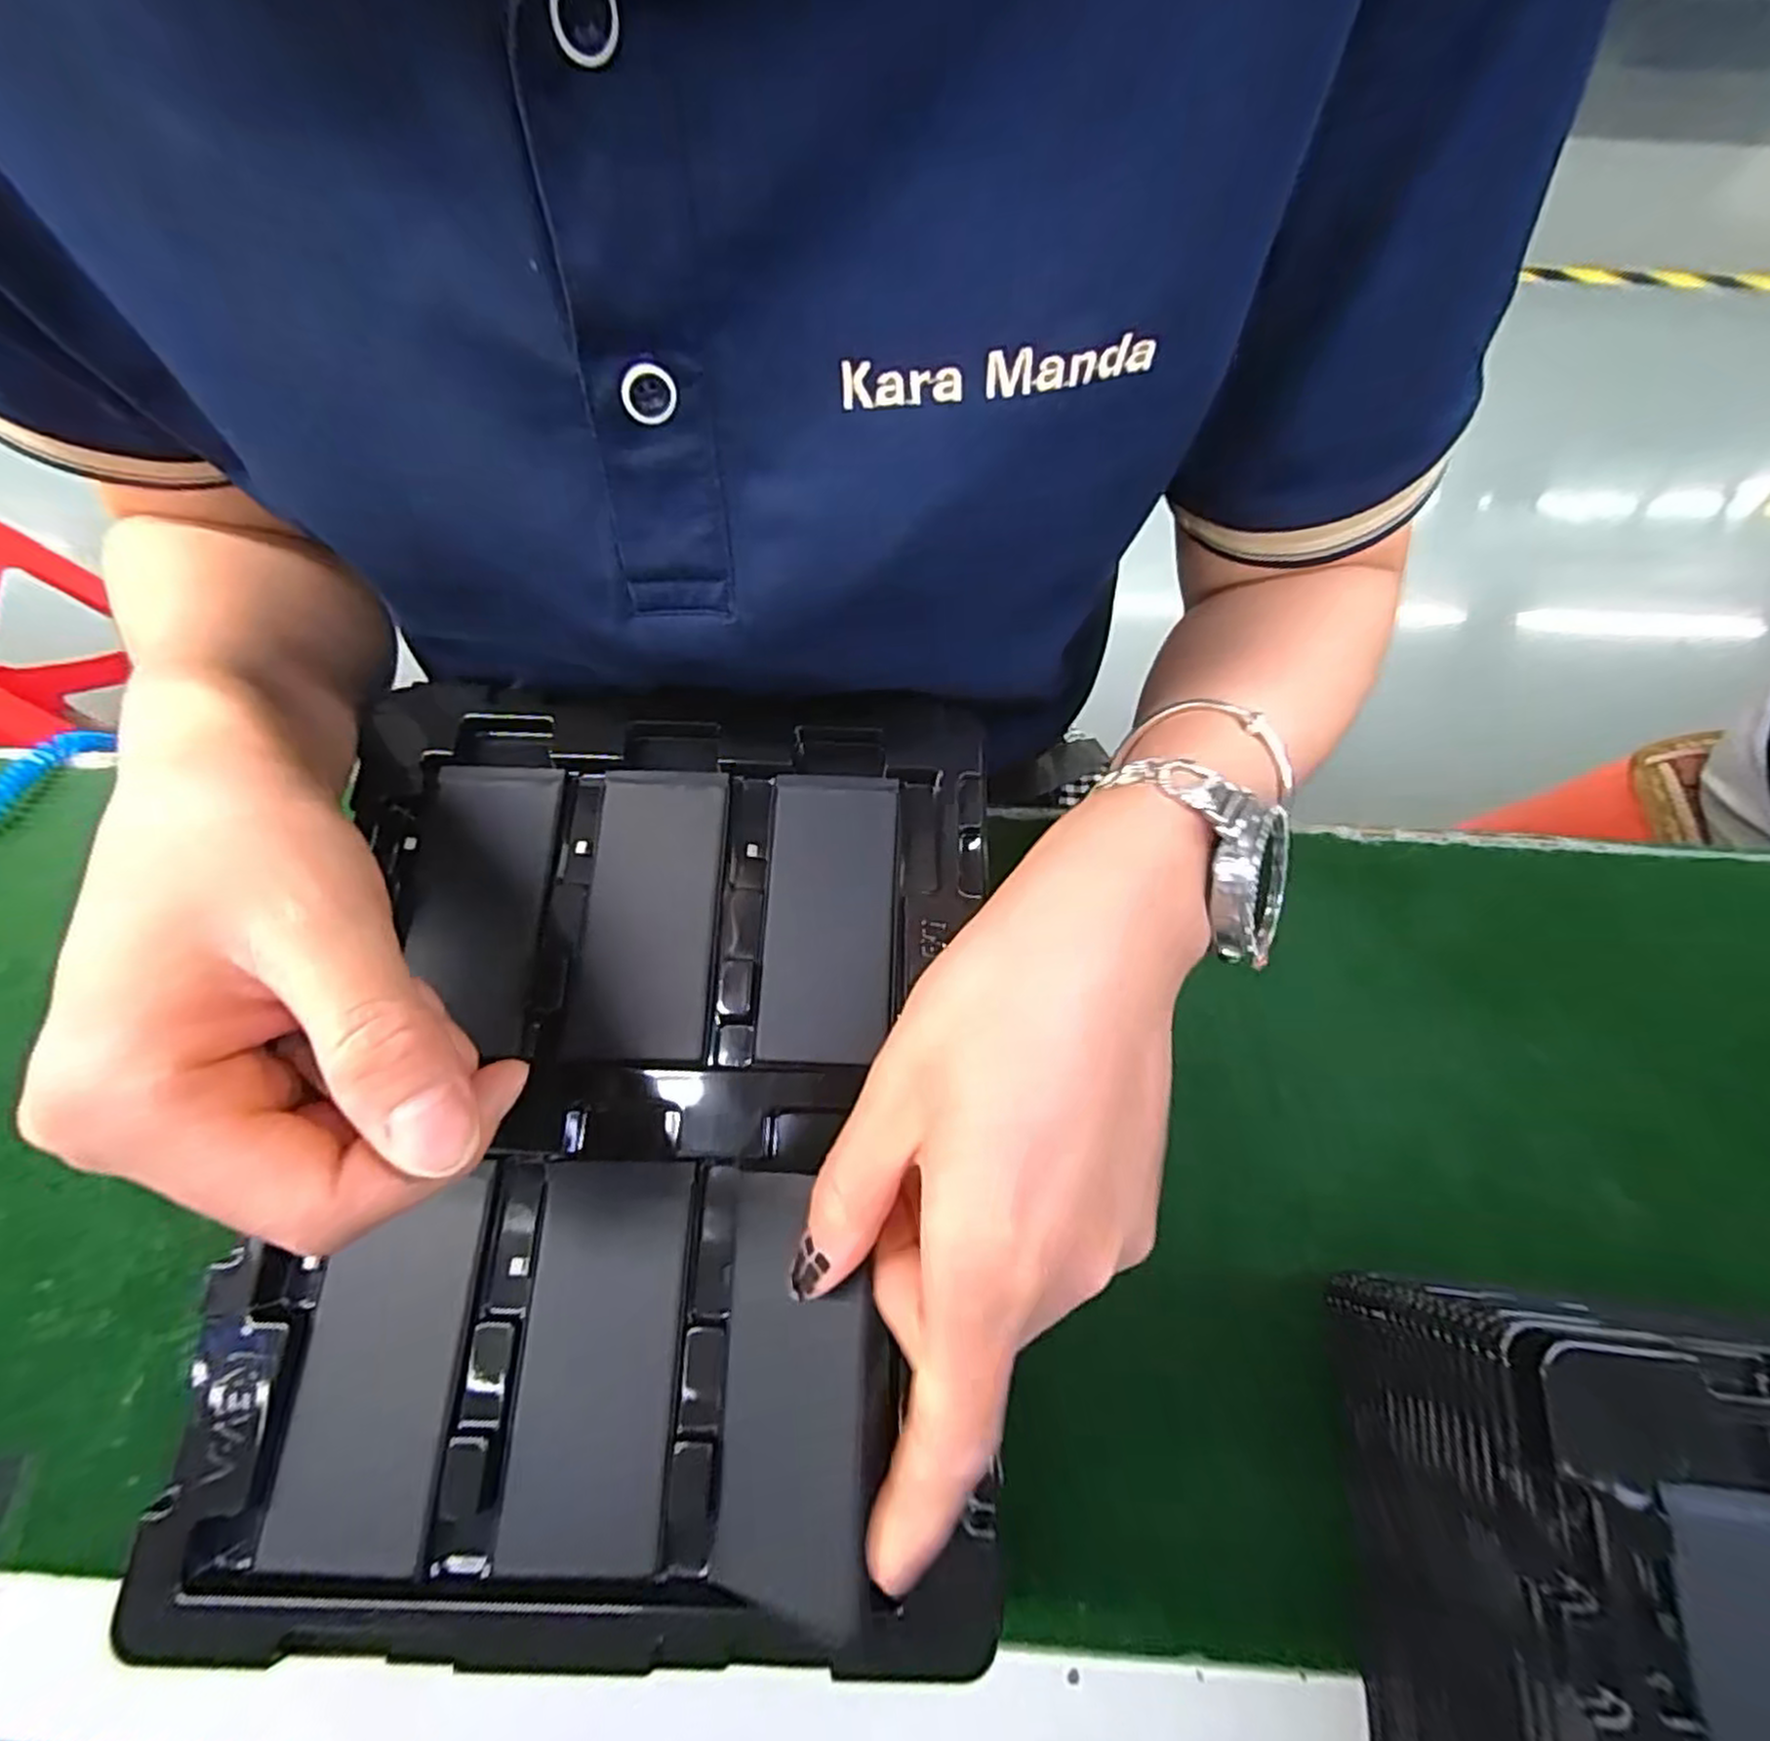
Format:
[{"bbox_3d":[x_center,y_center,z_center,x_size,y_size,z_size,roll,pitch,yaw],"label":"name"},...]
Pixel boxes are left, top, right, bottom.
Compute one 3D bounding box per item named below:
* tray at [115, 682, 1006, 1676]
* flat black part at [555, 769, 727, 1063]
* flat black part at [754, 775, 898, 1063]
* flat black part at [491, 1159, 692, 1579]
[{"bbox_3d":[-0.077,0.064,0.226,0.209,0.024,0.271,2,69,0],"label":"tray"},{"bbox_3d":[-0.078,0.012,0.252,0.044,0.004,0.099,1,69,0],"label":"flat black part"},{"bbox_3d":[-0.019,0.014,0.254,0.044,0.004,0.098,1,69,0],"label":"flat black part"},{"bbox_3d":[-0.079,0.133,0.208,0.043,0.004,0.098,0,69,0],"label":"flat black part"}]

